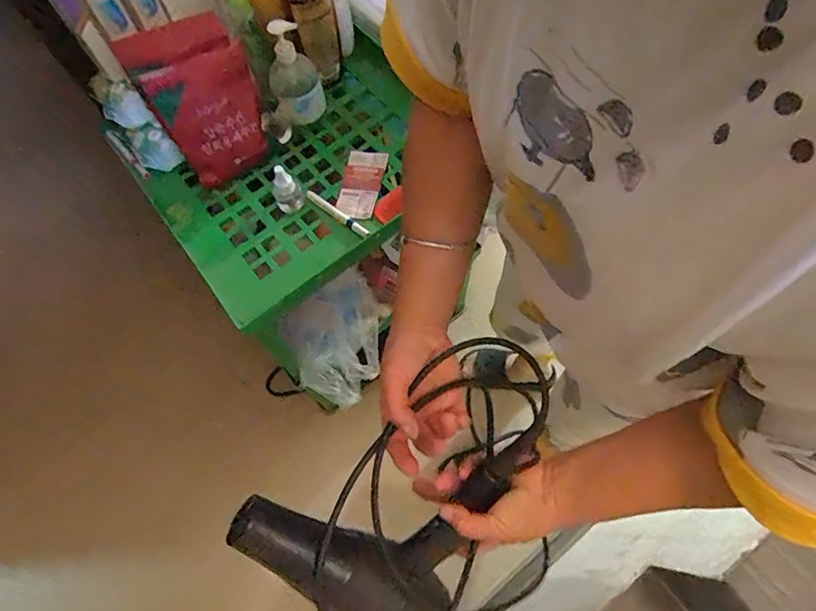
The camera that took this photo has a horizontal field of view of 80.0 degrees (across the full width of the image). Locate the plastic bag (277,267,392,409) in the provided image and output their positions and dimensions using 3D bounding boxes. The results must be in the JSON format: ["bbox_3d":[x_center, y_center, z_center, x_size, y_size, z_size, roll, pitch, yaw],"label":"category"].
[{"bbox_3d":[-0.127,0.053,0.916,0.188,0.085,0.216,38,73,16],"label":"plastic bag"}]

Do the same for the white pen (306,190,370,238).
[{"bbox_3d":[-0.111,-0.145,0.765,0.132,0.017,0.018,39,73,17],"label":"white pen"}]

